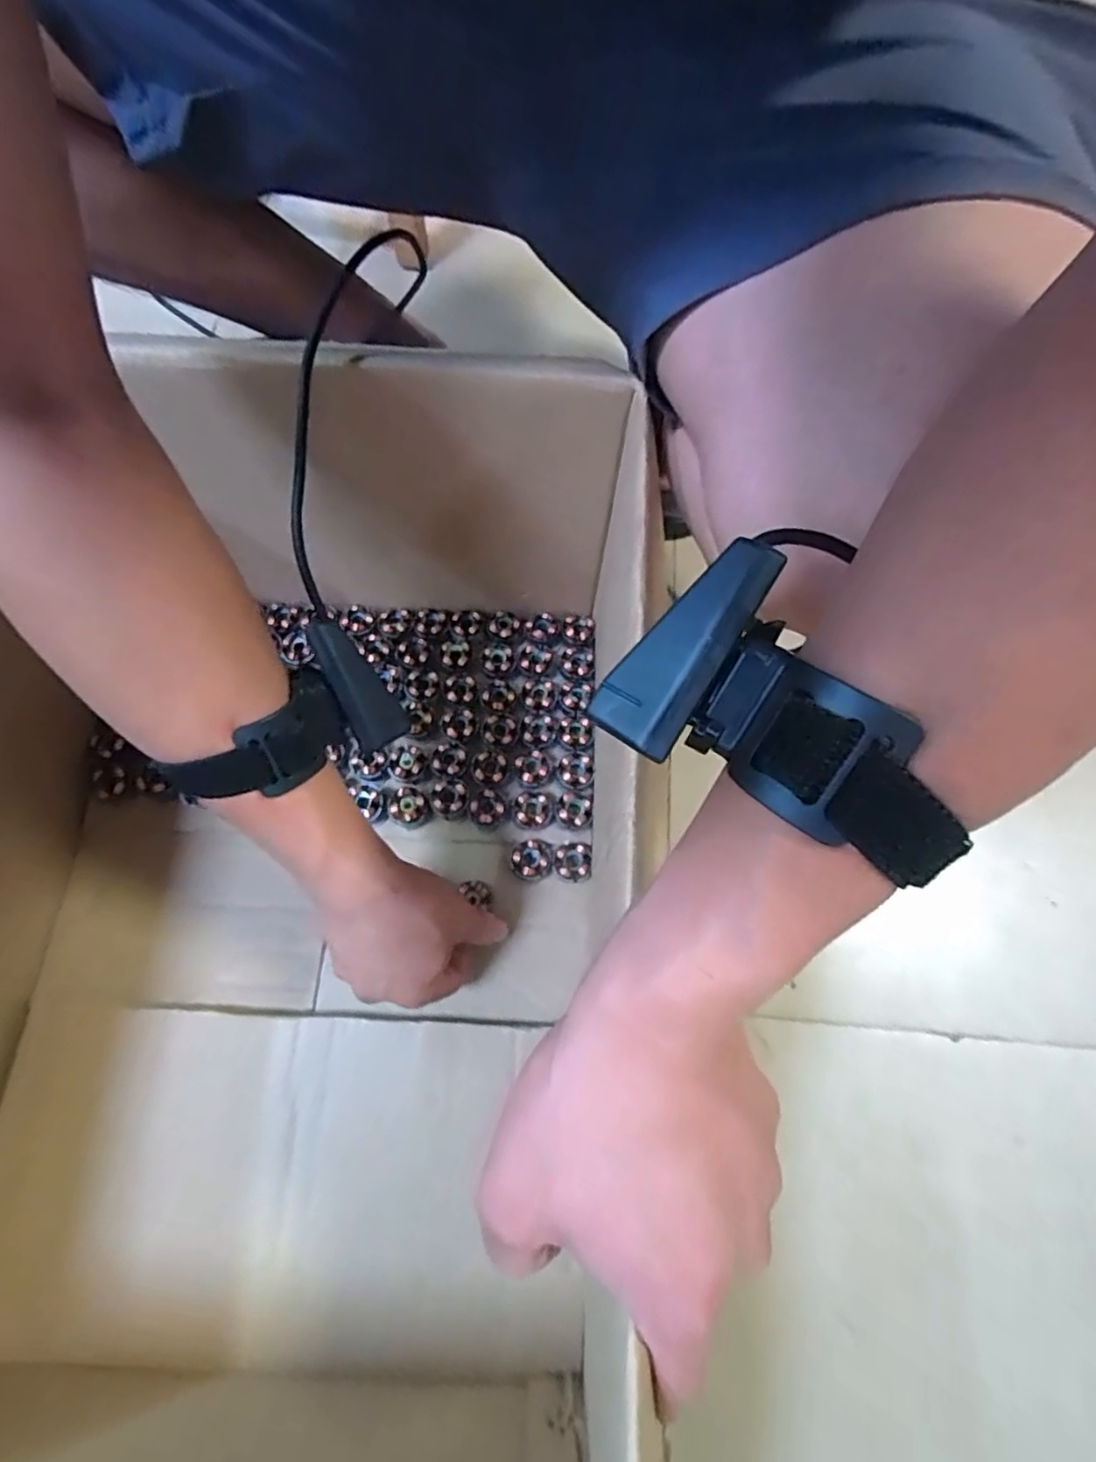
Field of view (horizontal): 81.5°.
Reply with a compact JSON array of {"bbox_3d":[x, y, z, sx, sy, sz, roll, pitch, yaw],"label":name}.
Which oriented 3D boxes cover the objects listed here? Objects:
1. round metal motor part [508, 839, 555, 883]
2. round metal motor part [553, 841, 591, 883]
[{"bbox_3d":[-0.012,0.096,0.470,0.032,0.017,0.031,0,69,-1],"label":"round metal motor part"},{"bbox_3d":[0.018,0.097,0.475,0.026,0.024,0.029,7,69,2],"label":"round metal motor part"}]

